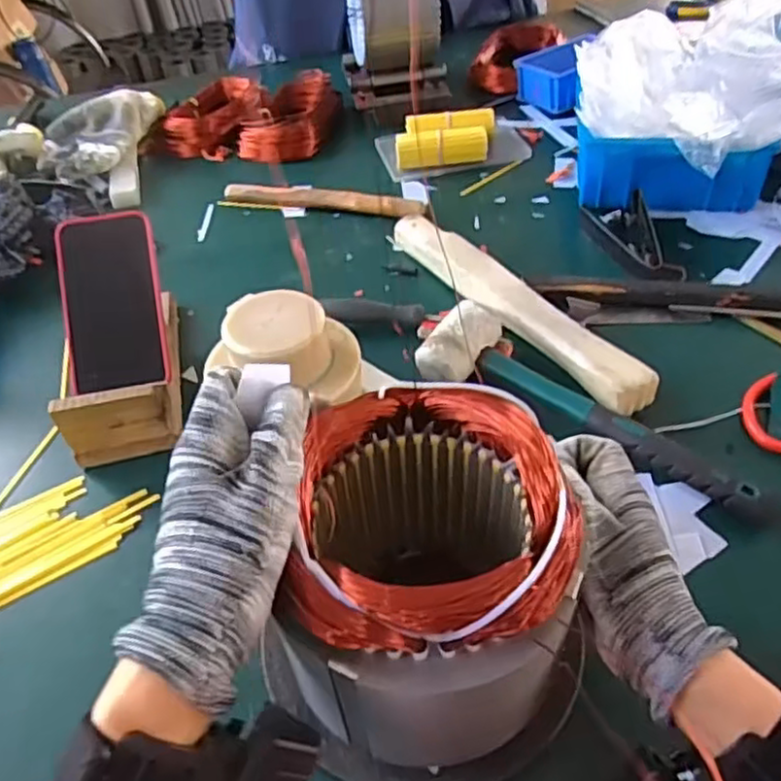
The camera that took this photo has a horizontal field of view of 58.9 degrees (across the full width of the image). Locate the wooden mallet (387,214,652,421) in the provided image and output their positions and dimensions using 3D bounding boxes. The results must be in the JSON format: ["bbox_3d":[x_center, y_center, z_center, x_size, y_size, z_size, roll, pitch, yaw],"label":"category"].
[{"bbox_3d":[0.104,-0.088,0.647,0.046,0.033,0.339,-26,49,-19],"label":"wooden mallet"}]

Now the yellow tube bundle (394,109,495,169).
[{"bbox_3d":[0.070,-0.315,0.875,0.121,0.043,0.085,1,46,7],"label":"yellow tube bundle"}]

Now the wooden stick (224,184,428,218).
[{"bbox_3d":[-0.079,-0.224,0.814,0.247,0.016,0.025,10,48,15],"label":"wooden stick"}]

